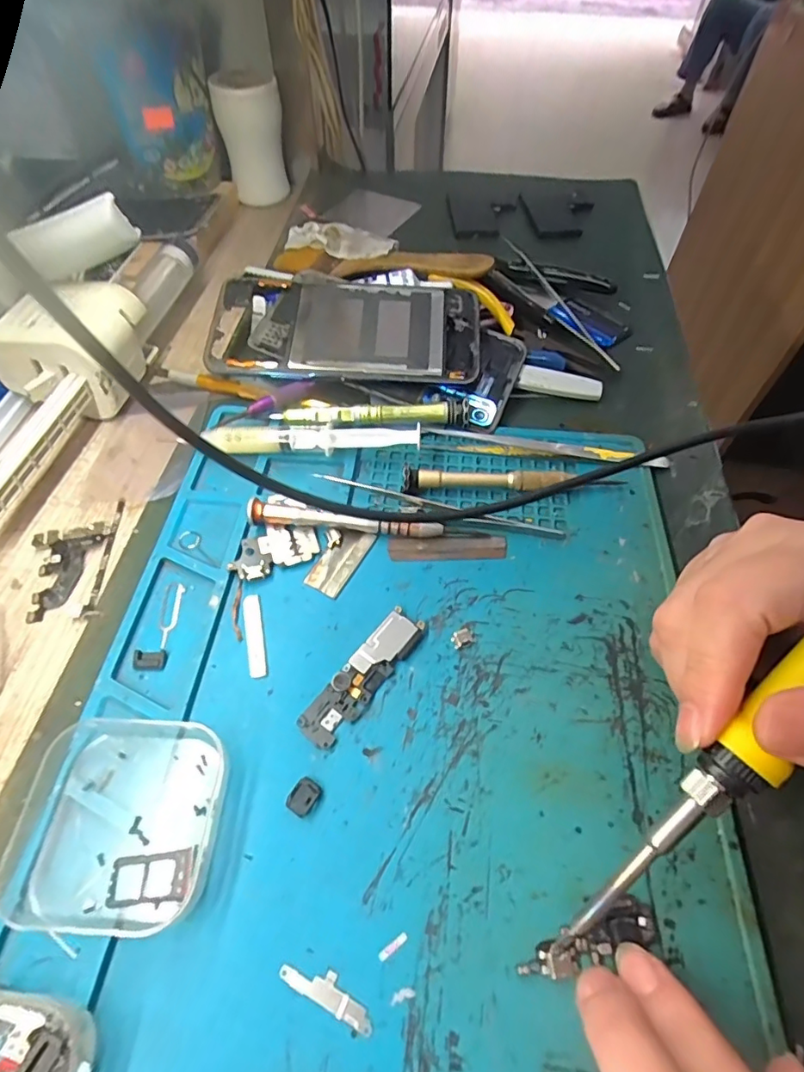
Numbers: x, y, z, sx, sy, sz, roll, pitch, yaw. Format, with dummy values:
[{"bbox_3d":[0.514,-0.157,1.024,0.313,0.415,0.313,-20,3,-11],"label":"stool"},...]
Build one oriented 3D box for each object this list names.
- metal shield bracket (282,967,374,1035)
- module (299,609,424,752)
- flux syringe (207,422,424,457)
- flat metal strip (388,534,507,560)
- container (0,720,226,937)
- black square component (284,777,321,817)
[{"bbox_3d":[-0.023,0.141,0.163,0.031,0.004,0.009,23,58,15],"label":"metal shield bracket"},{"bbox_3d":[-0.016,0.058,0.220,0.017,0.005,0.065,33,61,20],"label":"module"},{"bbox_3d":[-0.047,-0.053,0.287,0.113,0.017,0.022,-1,56,-1],"label":"flux syringe"},{"bbox_3d":[0.022,0.005,0.257,0.056,0.004,0.013,-1,56,-1],"label":"flat metal strip"},{"bbox_3d":[-0.097,0.098,0.184,0.061,0.018,0.065,0,56,0],"label":"container"},{"bbox_3d":[-0.036,0.096,0.194,0.010,0.004,0.012,28,60,18],"label":"black square component"}]

